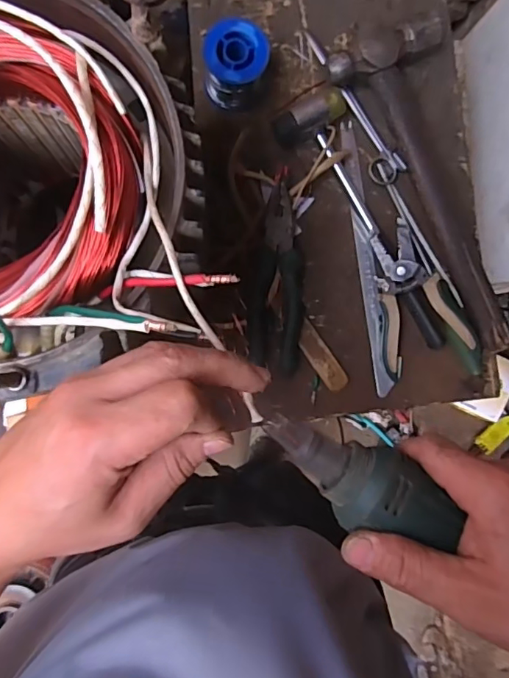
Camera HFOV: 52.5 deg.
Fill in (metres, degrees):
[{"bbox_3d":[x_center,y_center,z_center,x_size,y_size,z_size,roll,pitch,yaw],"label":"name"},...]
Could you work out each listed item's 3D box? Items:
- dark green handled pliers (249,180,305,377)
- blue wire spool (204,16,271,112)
[{"bbox_3d":[0.027,-0.060,0.534,0.055,0.021,0.188,4,88,-5],"label":"dark green handled pliers"},{"bbox_3d":[-0.020,-0.277,0.525,0.060,0.065,0.059,0,89,-5],"label":"blue wire spool"}]

